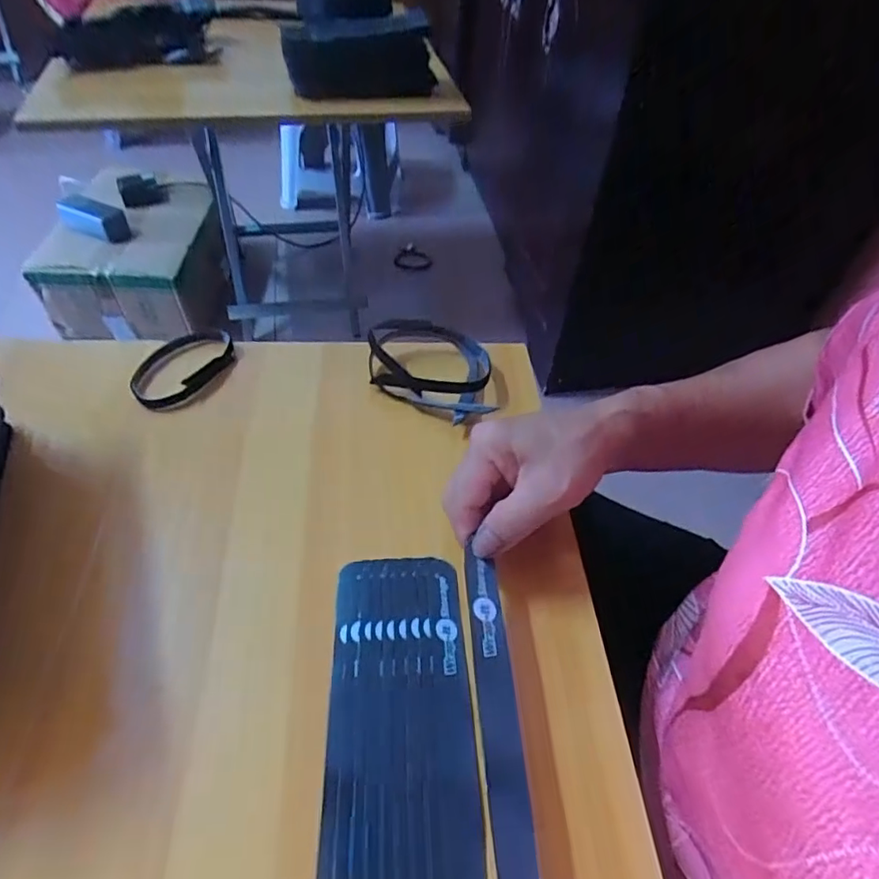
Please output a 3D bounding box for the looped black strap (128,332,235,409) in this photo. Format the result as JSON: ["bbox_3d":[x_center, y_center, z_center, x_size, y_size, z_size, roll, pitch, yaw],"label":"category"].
[{"bbox_3d":[-0.199,-0.059,0.437,0.051,0.012,0.092,23,53,15],"label":"looped black strap"}]

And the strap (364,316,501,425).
[{"bbox_3d":[-0.006,-0.052,0.435,0.092,0.030,0.098,-5,51,-8],"label":"strap"}]

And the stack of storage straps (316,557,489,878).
[{"bbox_3d":[-0.019,0.155,0.279,0.075,0.015,0.198,-1,50,-4],"label":"stack of storage straps"}]

